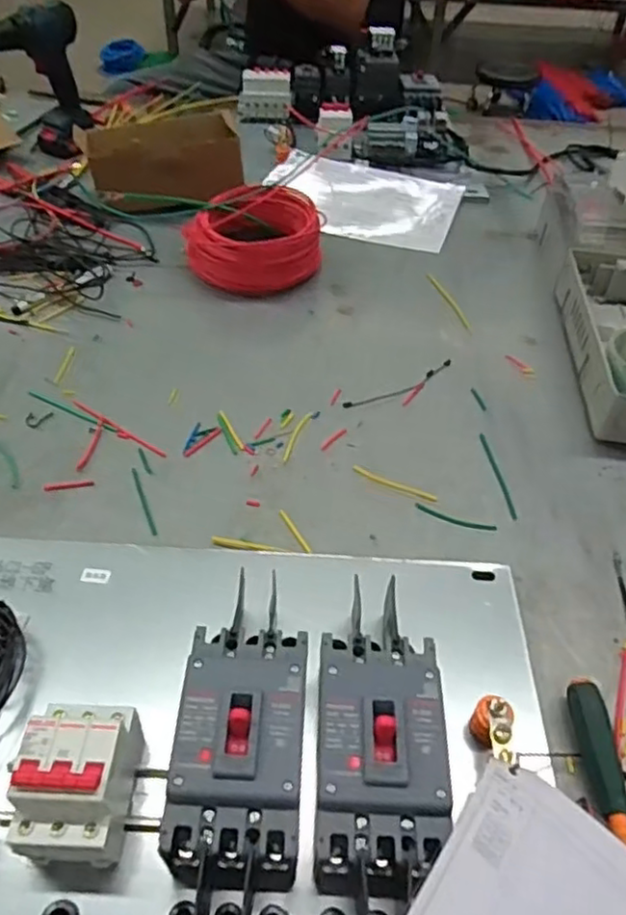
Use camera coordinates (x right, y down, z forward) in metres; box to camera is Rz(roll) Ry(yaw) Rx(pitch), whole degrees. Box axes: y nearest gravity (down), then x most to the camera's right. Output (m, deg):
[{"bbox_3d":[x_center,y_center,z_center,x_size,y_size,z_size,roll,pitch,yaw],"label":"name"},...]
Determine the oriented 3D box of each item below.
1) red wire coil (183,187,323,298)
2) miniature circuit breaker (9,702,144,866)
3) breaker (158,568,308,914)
[{"bbox_3d":[-0.076,-0.294,0.869,0.155,0.102,0.133,32,51,27],"label":"red wire coil"},{"bbox_3d":[-0.137,0.189,0.385,0.052,0.078,0.078,3,44,1],"label":"miniature circuit breaker"},{"bbox_3d":[-0.044,0.179,0.404,0.080,0.074,0.211,3,46,0],"label":"breaker"}]

